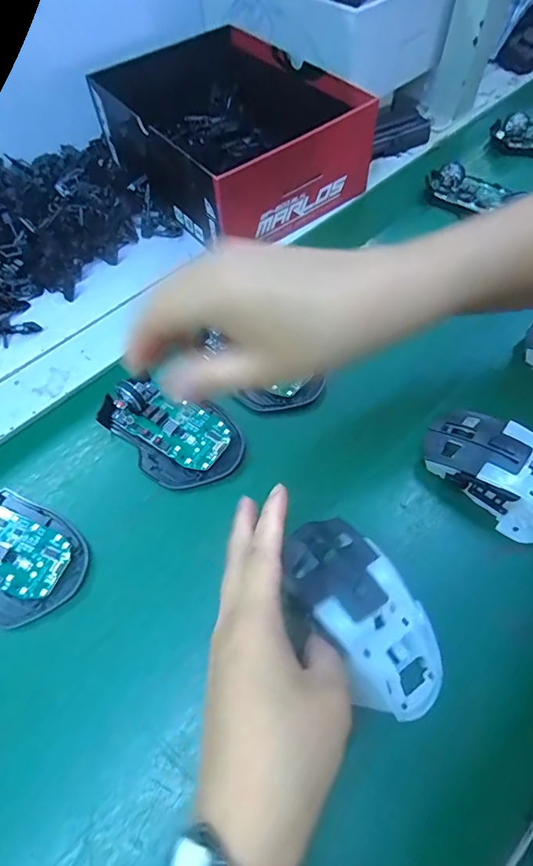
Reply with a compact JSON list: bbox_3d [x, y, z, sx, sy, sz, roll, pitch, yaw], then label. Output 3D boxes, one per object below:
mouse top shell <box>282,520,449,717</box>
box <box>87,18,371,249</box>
[{"bbox_3d":[0.052,0.104,0.261,0.067,0.030,0.115,-29,66,-14],"label":"mouse top shell"},{"bbox_3d":[-0.037,-0.322,0.479,0.204,0.083,0.250,-38,68,-18],"label":"box"}]

